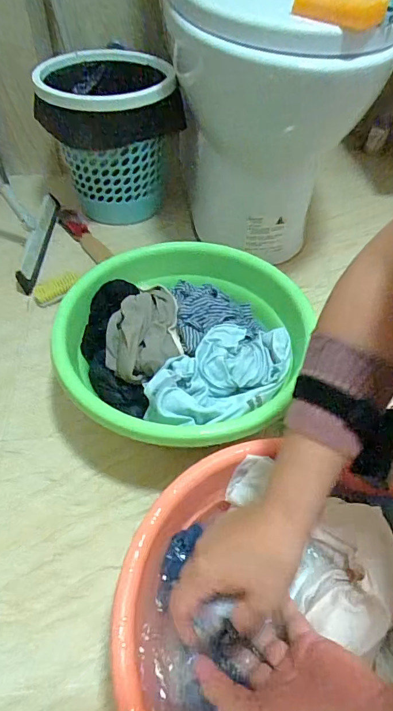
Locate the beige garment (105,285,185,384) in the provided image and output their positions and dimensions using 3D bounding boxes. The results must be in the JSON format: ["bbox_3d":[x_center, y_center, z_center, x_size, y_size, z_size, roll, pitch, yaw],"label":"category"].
[{"bbox_3d":[-0.080,-0.047,0.628,0.107,0.049,0.181,-3,50,-5],"label":"beige garment"}]

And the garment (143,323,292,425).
[{"bbox_3d":[0.040,0.027,0.577,0.127,0.049,0.210,36,57,25],"label":"garment"}]

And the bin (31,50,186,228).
[{"bbox_3d":[-0.185,-0.462,0.915,0.257,0.271,0.223,-8,50,-9],"label":"bin"}]

